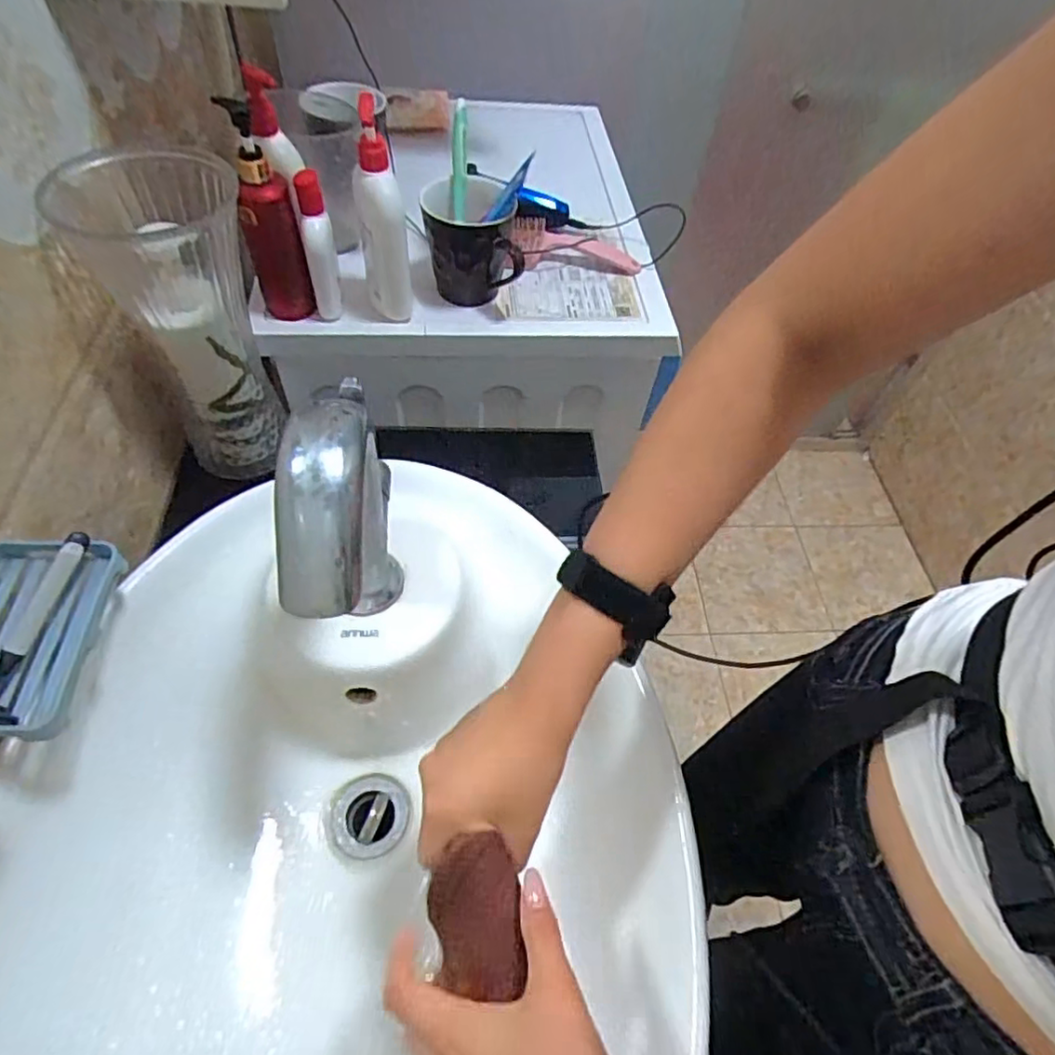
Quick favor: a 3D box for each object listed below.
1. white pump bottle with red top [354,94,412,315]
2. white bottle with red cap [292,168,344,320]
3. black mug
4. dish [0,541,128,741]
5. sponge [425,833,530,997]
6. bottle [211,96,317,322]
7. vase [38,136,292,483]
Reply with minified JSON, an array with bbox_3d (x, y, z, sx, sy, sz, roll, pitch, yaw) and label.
[{"bbox_3d":[-0.144,-0.294,0.614,0.039,0.185,0.062,-29,62,-24],"label":"white pump bottle with red top"},{"bbox_3d":[-0.207,-0.278,0.627,0.031,0.147,0.031,-13,57,-15],"label":"white bottle with red cap"},{"bbox_3d":[-0.063,-0.302,0.686,0.097,0.105,0.109,-5,55,-9],"label":"black mug"},{"bbox_3d":[-0.309,0.062,0.382,0.080,0.029,0.127,0,54,-6],"label":"dish"},{"bbox_3d":[-0.027,0.191,0.312,0.044,0.015,0.063,0,57,-4],"label":"sponge"},{"bbox_3d":[-0.254,-0.303,0.614,0.051,0.191,0.059,-18,58,-18],"label":"bottle"},{"bbox_3d":[-0.310,-0.185,0.610,0.124,0.280,0.126,-22,59,-20],"label":"vase"}]

